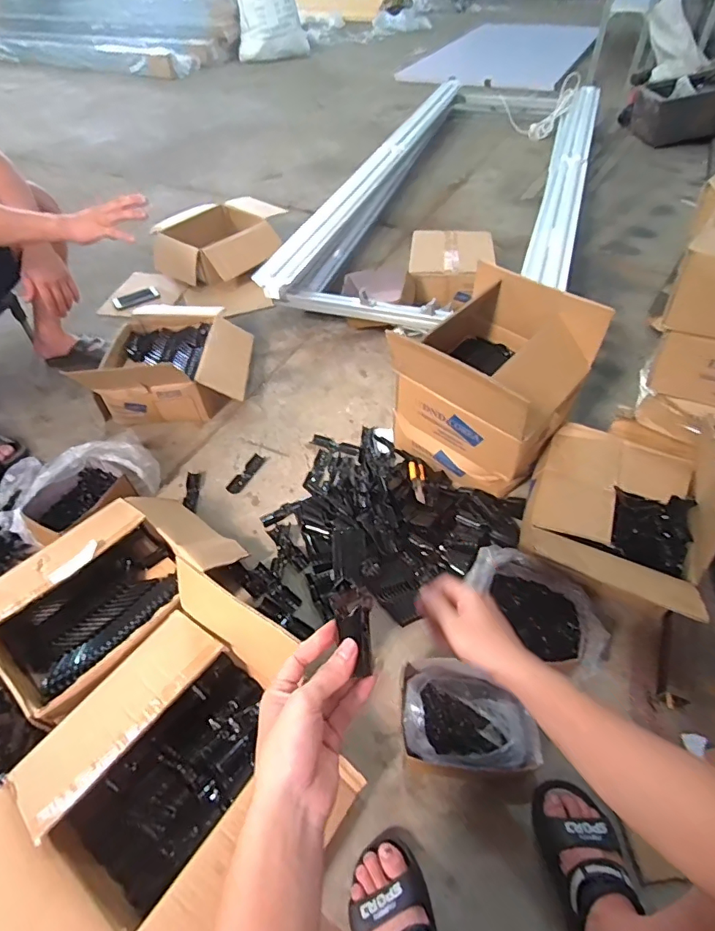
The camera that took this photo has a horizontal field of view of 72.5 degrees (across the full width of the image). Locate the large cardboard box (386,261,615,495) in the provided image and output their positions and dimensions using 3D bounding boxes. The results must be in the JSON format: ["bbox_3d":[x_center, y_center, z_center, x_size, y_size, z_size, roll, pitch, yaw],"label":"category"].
[{"bbox_3d":[0.265,-0.182,1.071,0.354,0.345,0.319,33,58,27],"label":"large cardboard box"}]

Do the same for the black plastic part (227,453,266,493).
[{"bbox_3d":[-0.277,0.017,1.217,0.035,0.014,0.132,21,53,19],"label":"black plastic part"}]

